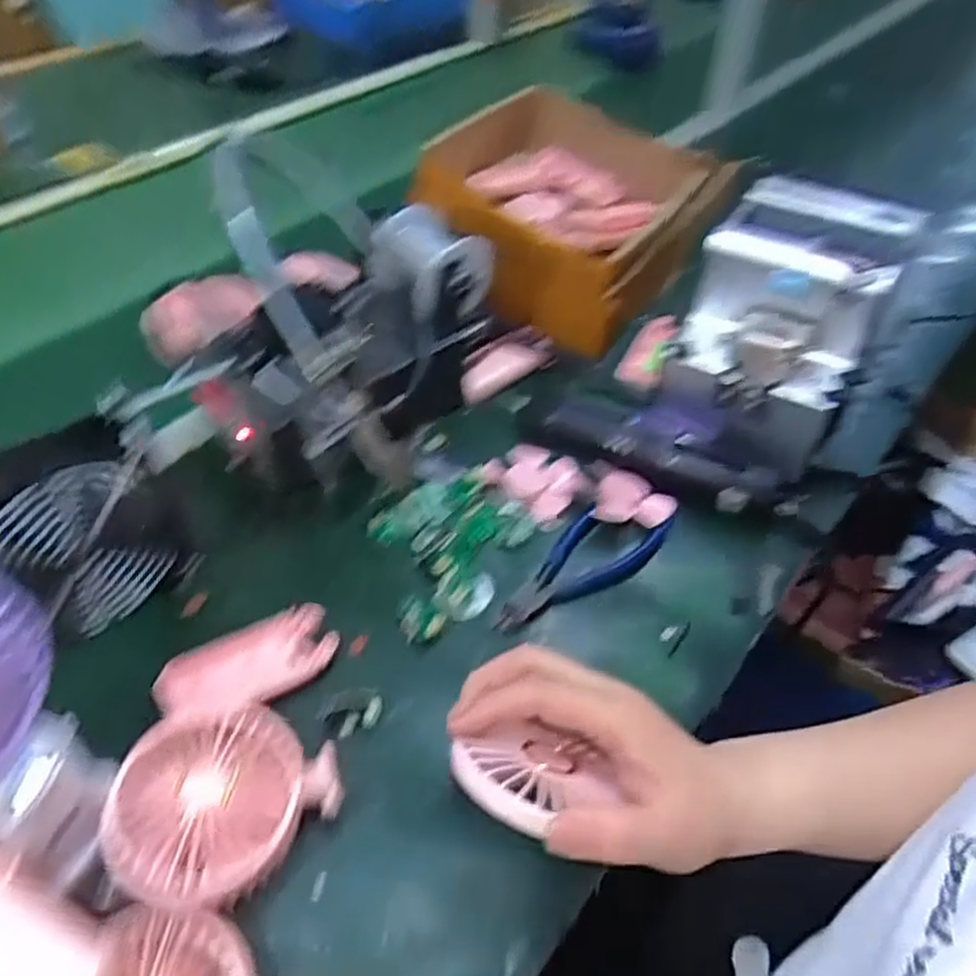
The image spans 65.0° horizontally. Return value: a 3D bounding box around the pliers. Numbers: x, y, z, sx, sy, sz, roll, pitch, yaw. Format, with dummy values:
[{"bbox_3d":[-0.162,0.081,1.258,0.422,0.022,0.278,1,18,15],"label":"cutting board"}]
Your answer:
[{"bbox_3d":[0.063,0.050,0.515,0.147,0.017,0.054,-35,57,-30],"label":"pliers"}]

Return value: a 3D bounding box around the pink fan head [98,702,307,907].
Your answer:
[{"bbox_3d":[-0.138,0.157,0.382,0.085,0.034,0.093,4,47,1],"label":"pink fan head"}]

